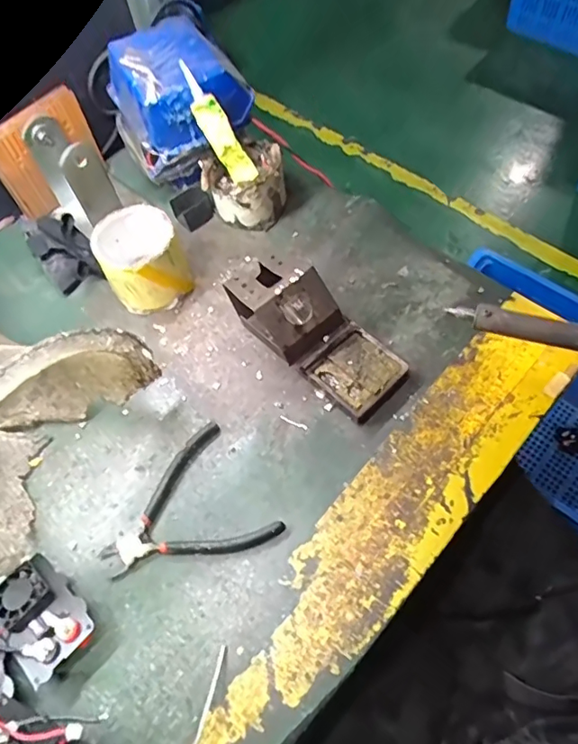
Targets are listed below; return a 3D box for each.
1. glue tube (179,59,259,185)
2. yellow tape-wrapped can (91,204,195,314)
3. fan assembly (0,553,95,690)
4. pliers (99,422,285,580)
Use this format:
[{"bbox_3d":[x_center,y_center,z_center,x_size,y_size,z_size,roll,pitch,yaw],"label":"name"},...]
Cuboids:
[{"bbox_3d":[-0.077,-0.259,0.558,0.020,0.126,0.037,-47,35,-18],"label":"glue tube"},{"bbox_3d":[-0.151,-0.118,0.539,0.078,0.089,0.083,-2,62,4],"label":"yellow tape-wrapped can"},{"bbox_3d":[-0.197,0.190,0.411,0.085,0.027,0.057,36,70,21],"label":"fan assembly"},{"bbox_3d":[-0.093,0.122,0.446,0.136,0.014,0.115,-31,63,-11],"label":"pliers"}]

